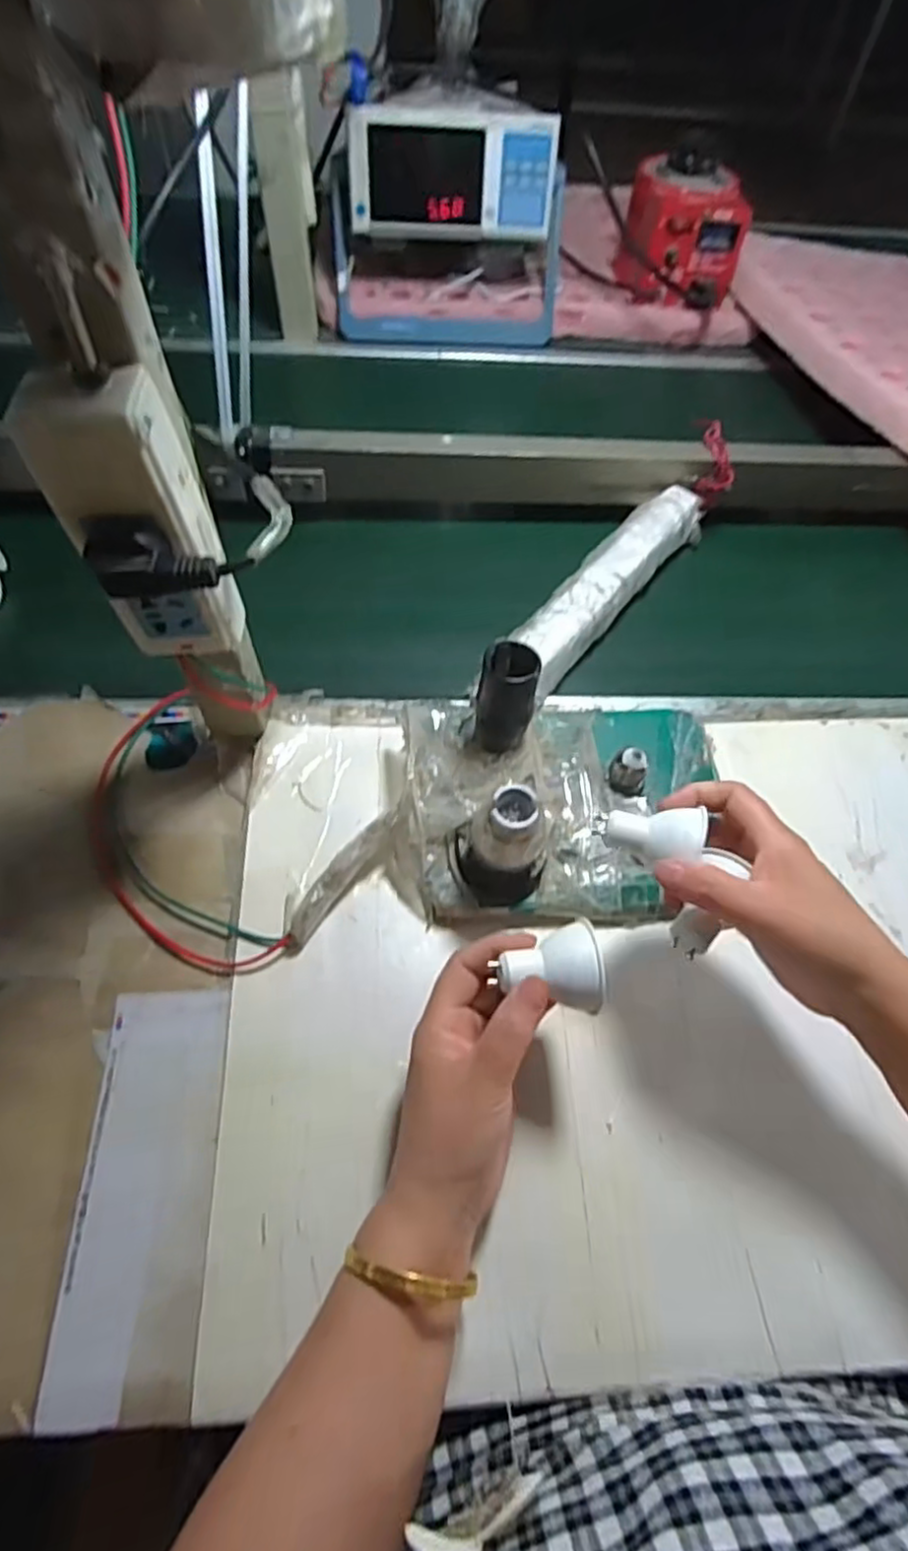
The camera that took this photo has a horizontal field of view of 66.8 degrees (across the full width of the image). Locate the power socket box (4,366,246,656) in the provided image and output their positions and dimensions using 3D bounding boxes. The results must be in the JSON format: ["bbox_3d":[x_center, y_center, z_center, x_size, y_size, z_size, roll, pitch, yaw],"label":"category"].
[{"bbox_3d":[-0.138,-0.109,0.311,0.057,0.131,0.034,-4,59,-6],"label":"power socket box"}]

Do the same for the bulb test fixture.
[{"bbox_3d":[0.080,0.005,0.455,0.226,0.093,0.160,-1,59,-5],"label":"bulb test fixture"}]

